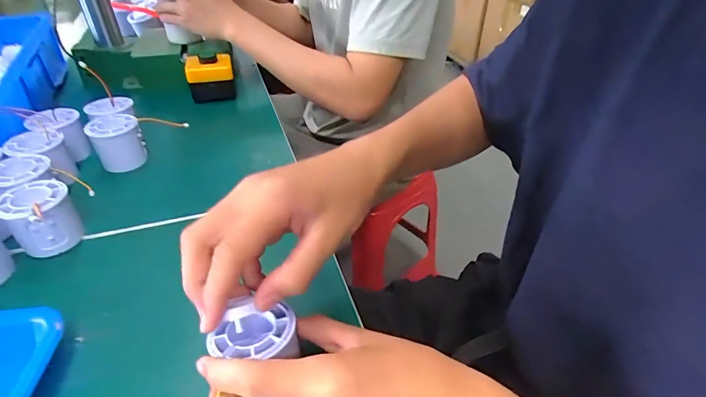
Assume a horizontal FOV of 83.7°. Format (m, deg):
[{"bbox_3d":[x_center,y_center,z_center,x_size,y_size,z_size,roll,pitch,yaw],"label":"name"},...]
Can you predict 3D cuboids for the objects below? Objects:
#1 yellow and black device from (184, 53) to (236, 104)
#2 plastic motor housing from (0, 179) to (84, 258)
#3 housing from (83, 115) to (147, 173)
[{"bbox_3d":[-0.235,-0.204,0.653,0.072,0.061,0.072,-10,40,-13],"label":"yellow and black device"},{"bbox_3d":[-0.292,0.017,0.370,0.056,0.051,0.052,30,48,32],"label":"plastic motor housing"},{"bbox_3d":[-0.288,-0.066,0.488,0.055,0.061,0.054,-25,45,-28],"label":"housing"}]

